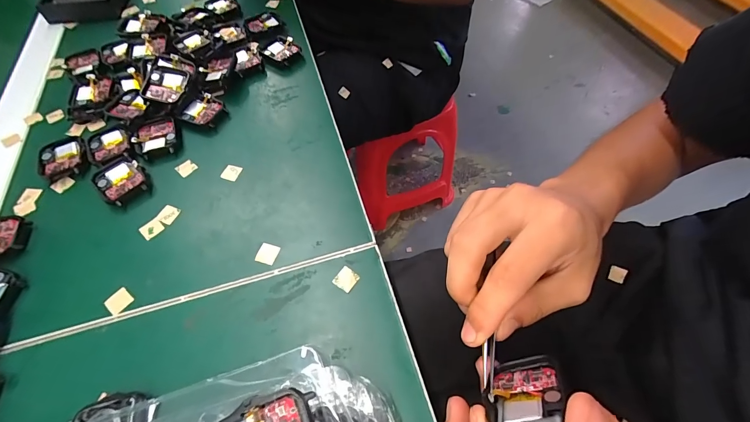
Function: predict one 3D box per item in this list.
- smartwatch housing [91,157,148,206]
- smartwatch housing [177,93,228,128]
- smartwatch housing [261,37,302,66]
[{"bbox_3d":[-0.221,-0.026,0.286,0.045,0.010,0.037,37,67,22],"label":"smartwatch housing"},{"bbox_3d":[-0.173,-0.100,0.329,0.043,0.011,0.036,14,60,10],"label":"smartwatch housing"},{"bbox_3d":[-0.107,-0.185,0.378,0.045,0.011,0.032,35,66,21],"label":"smartwatch housing"}]

